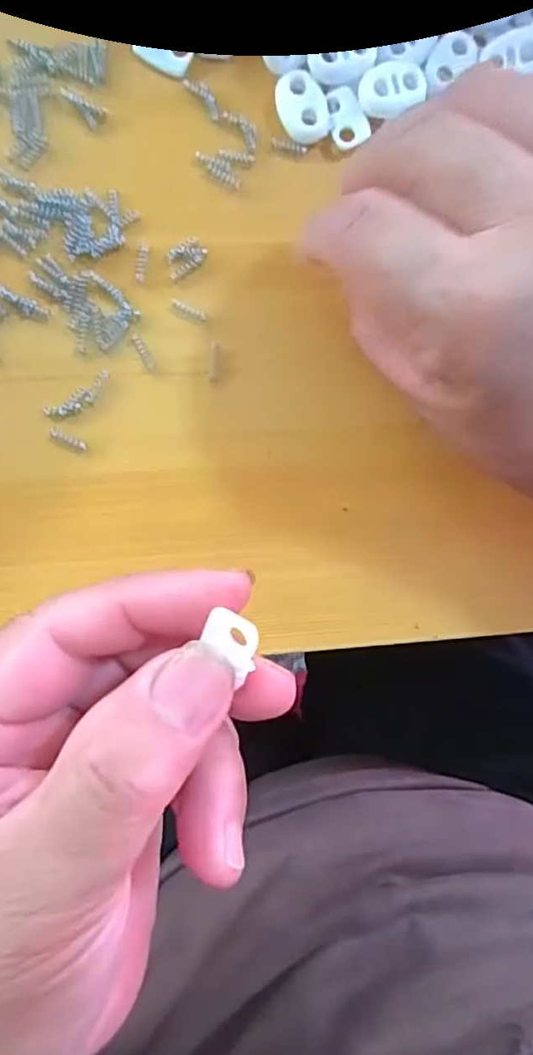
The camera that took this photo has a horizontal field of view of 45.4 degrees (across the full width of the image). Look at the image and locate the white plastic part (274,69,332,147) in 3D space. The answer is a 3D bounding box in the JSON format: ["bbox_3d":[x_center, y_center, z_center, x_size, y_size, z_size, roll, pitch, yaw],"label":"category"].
[{"bbox_3d":[0.012,-0.134,0.204,0.015,0.004,0.021,-16,92,-5],"label":"white plastic part"}]

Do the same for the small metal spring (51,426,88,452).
[{"bbox_3d":[-0.062,-0.027,0.197,0.012,0.004,0.004,27,87,-5],"label":"small metal spring"}]

